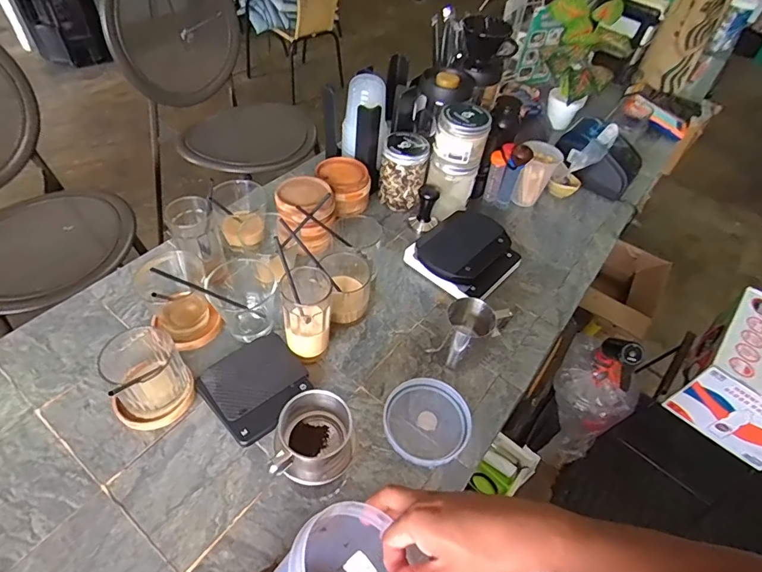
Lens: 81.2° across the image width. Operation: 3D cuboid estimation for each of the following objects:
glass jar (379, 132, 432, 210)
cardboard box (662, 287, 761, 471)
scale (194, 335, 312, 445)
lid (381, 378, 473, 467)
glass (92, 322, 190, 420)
[{"bbox_3d":[0.047,-0.236,0.905,0.088,0.128,0.098,10,49,3],"label":"glass jar"},{"bbox_3d":[1.086,0.255,1.296,0.301,0.229,0.413,35,55,23],"label":"cardboard box"},{"bbox_3d":[-0.171,0.136,0.622,0.127,0.024,0.131,39,56,25],"label":"scale"},{"bbox_3d":[0.064,0.184,0.614,0.117,0.016,0.112,3,49,-3],"label":"lid"},{"bbox_3d":[-0.299,0.113,0.574,0.082,0.108,0.082,3,49,-3],"label":"glass"}]

